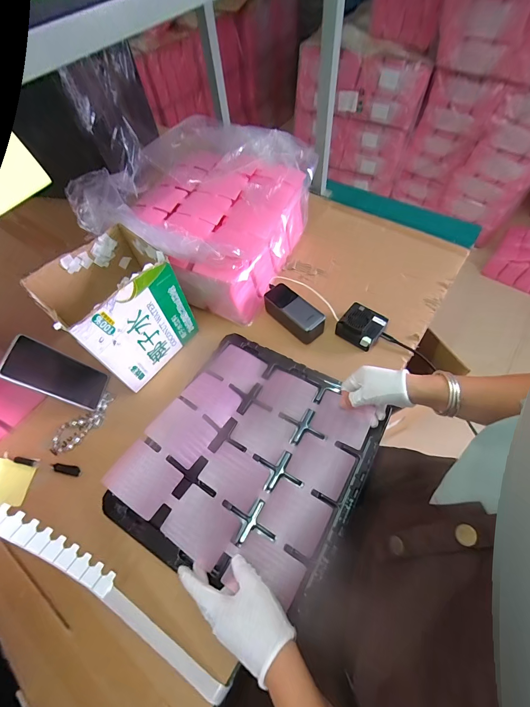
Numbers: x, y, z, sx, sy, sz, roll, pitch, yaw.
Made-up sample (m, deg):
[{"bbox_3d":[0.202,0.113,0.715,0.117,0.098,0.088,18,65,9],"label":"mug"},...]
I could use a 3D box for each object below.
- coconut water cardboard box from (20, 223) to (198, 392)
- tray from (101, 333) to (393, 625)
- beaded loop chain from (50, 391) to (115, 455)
[{"bbox_3d":[-0.252,-0.078,0.553,0.148,0.186,0.187,33,65,22],"label":"coconut water cardboard box"},{"bbox_3d":[-0.018,0.143,0.482,0.335,0.055,0.355,21,59,17],"label":"tray"},{"bbox_3d":[-0.324,0.124,0.555,0.048,0.011,0.129,37,68,23],"label":"beaded loop chain"}]

